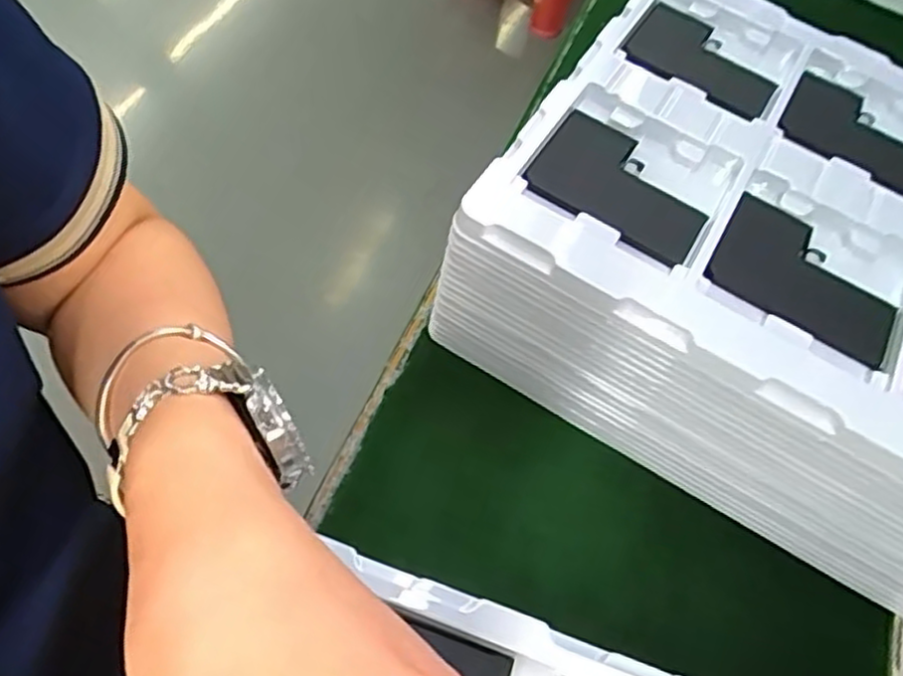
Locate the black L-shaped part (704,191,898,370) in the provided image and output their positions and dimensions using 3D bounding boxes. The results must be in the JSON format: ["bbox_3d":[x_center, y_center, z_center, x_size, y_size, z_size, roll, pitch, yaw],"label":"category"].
[{"bbox_3d":[0.175,-0.031,0.351,0.088,0.015,0.071,30,59,9],"label":"black L-shaped part"}]

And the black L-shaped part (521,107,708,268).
[{"bbox_3d":[0.087,-0.078,0.366,0.088,0.019,0.072,29,61,16],"label":"black L-shaped part"}]

